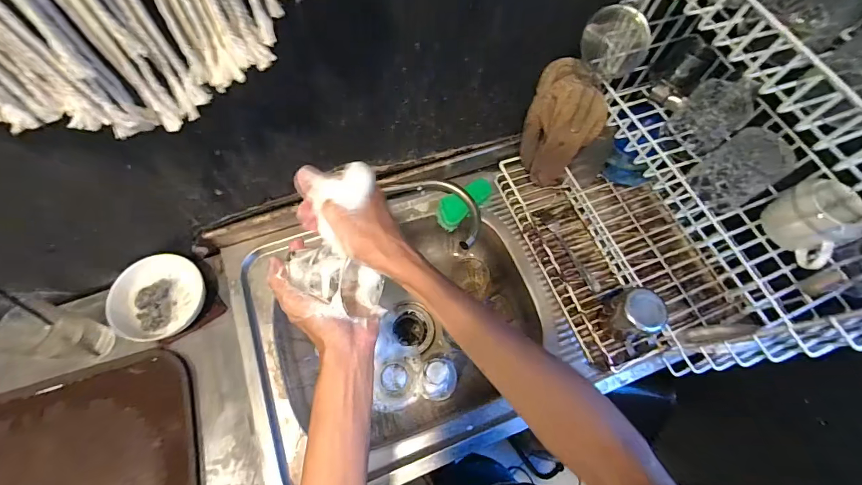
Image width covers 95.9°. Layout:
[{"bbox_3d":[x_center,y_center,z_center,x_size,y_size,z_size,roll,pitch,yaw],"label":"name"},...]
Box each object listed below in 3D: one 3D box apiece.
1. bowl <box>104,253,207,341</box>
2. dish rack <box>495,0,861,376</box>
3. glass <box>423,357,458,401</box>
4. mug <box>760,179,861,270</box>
[{"bbox_3d":[-0.477,0.097,0.685,0.129,0.066,0.149,23,67,8],"label":"bowl"},{"bbox_3d":[0.376,-0.068,0.560,0.314,0.466,0.486,-25,70,-13],"label":"dish rack"},{"bbox_3d":[0.018,0.262,0.742,0.067,0.094,0.069,1,66,-2],"label":"glass"},{"bbox_3d":[0.523,-0.031,0.528,0.075,0.090,0.096,-31,71,-15],"label":"mug"}]

